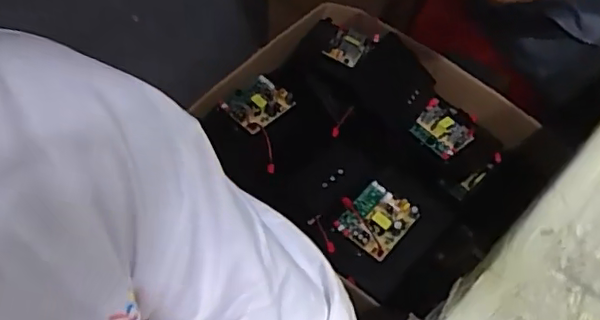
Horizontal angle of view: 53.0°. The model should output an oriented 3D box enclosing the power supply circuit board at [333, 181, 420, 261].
[{"bbox_3d":[0.116,0.090,0.917,0.093,0.031,0.101,32,63,18],"label":"power supply circuit board"}]

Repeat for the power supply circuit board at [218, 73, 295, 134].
[{"bbox_3d":[-0.071,-0.099,1.038,0.089,0.020,0.098,39,65,21],"label":"power supply circuit board"}]

